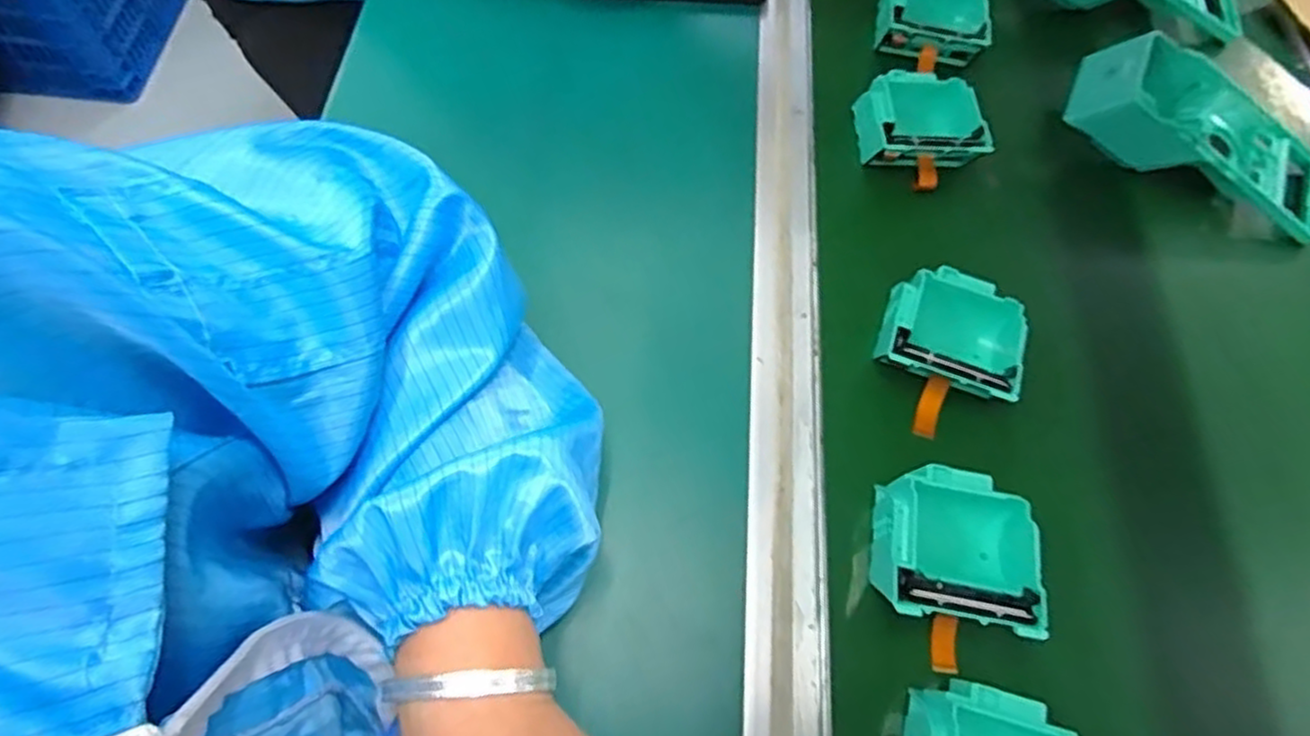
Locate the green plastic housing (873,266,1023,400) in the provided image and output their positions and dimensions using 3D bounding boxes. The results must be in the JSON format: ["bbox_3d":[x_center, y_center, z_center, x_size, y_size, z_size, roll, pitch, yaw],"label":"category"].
[{"bbox_3d":[0.172,-0.019,0.421,0.083,0.036,0.080,23,66,6],"label":"green plastic housing"}]

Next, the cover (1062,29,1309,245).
[{"bbox_3d":[0.394,-0.172,0.508,0.191,0.051,0.102,27,66,8],"label":"cover"}]

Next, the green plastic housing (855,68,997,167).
[{"bbox_3d":[0.181,-0.168,0.499,0.077,0.041,0.077,1,65,-4],"label":"green plastic housing"}]

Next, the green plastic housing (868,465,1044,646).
[{"bbox_3d":[0.154,0.096,0.373,0.082,0.047,0.080,11,65,1],"label":"green plastic housing"}]

